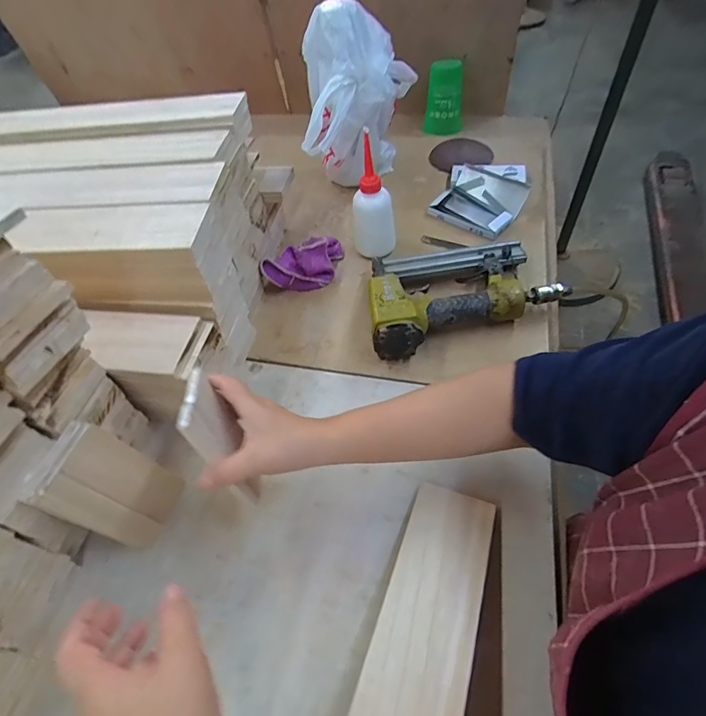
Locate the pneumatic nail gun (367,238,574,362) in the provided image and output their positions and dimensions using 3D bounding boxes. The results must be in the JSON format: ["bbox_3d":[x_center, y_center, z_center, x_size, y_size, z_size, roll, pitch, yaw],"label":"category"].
[{"bbox_3d":[0.129,-0.101,0.566,0.258,0.058,0.162,-19,53,-7],"label":"pneumatic nail gun"}]

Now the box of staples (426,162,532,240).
[{"bbox_3d":[0.217,-0.274,0.699,0.138,0.038,0.185,21,58,21],"label":"box of staples"}]

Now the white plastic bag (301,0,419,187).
[{"bbox_3d":[0.016,-0.391,0.670,0.177,0.248,0.231,-4,52,4],"label":"white plastic bag"}]

